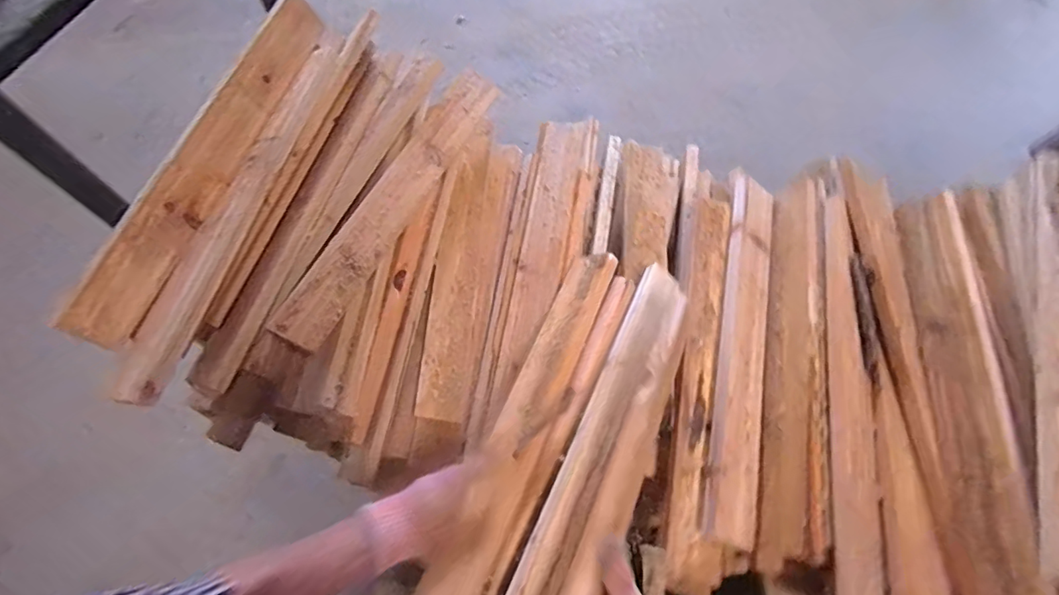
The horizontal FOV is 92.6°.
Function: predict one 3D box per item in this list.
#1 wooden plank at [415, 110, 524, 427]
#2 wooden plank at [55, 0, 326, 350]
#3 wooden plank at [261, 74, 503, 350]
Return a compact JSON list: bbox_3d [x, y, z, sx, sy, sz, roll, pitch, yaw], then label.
[{"bbox_3d":[-0.085,-0.056,0.721,0.086,0.033,0.448,7,62,3],"label":"wooden plank"},{"bbox_3d":[-0.364,-0.171,0.585,0.034,0.060,0.465,-9,55,41],"label":"wooden plank"},{"bbox_3d":[-0.171,-0.142,0.680,0.061,0.016,0.471,34,63,-13],"label":"wooden plank"}]

